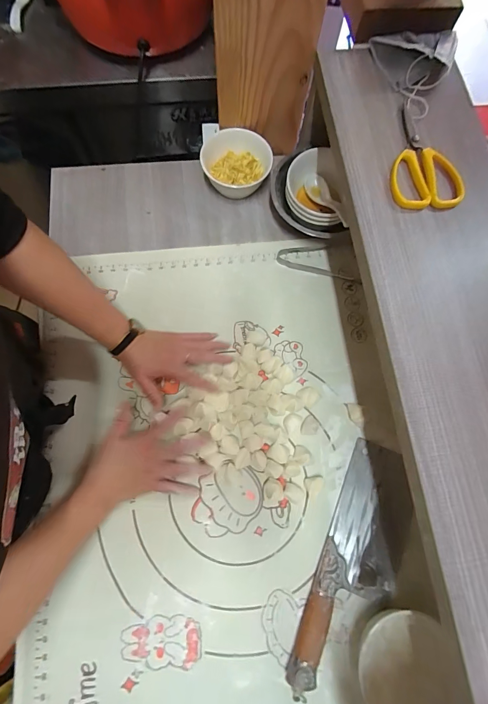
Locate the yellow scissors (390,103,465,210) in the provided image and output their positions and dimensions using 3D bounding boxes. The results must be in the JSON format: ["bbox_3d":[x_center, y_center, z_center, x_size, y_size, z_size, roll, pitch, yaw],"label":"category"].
[{"bbox_3d":[0.222,-0.250,0.412,0.082,0.015,0.156,-3,74,-2],"label":"yellow scissors"}]

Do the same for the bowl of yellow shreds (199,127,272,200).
[{"bbox_3d":[-0.014,-0.326,0.582,0.118,0.065,0.114,0,74,-1],"label":"bowl of yellow shreds"}]

